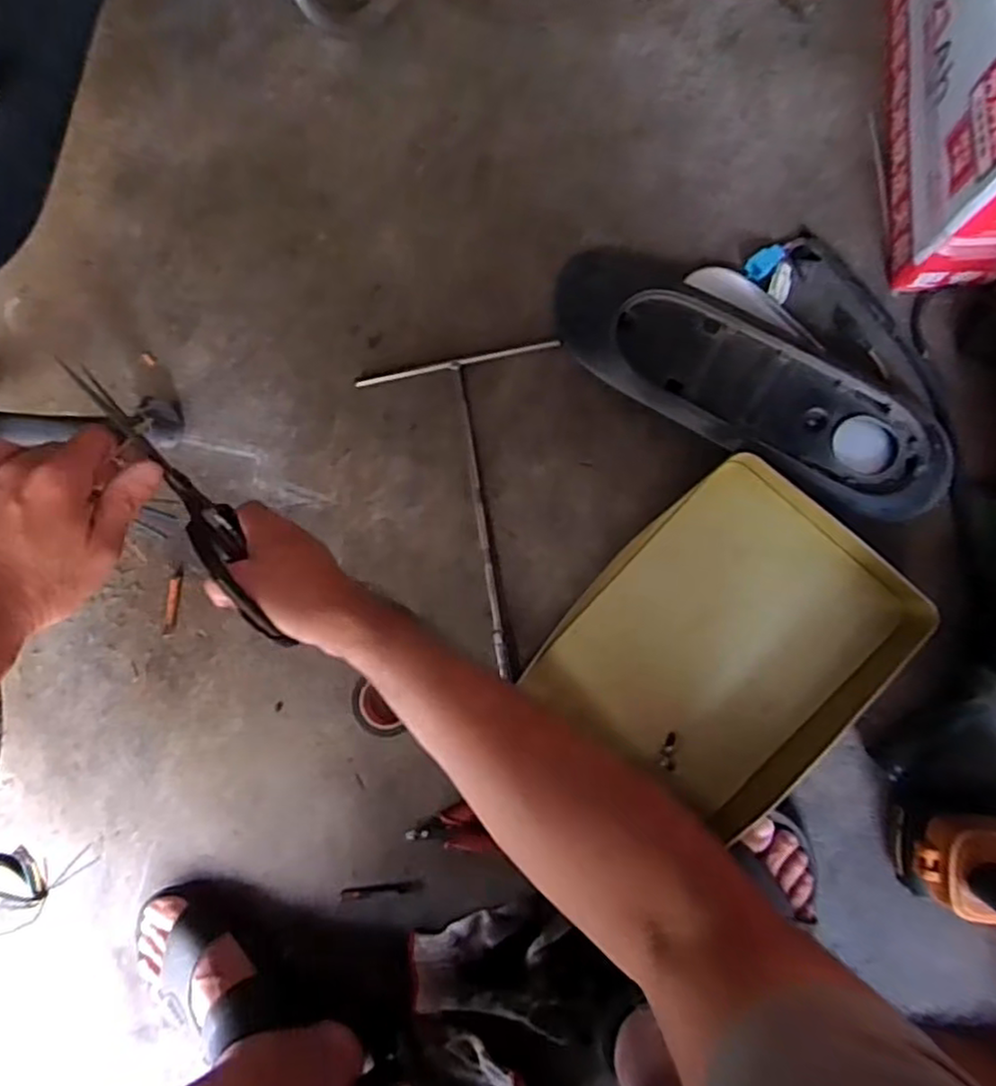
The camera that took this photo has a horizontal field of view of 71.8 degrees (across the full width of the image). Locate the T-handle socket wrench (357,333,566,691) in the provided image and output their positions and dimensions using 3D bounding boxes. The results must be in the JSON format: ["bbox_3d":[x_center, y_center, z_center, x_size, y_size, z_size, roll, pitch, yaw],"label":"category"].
[{"bbox_3d":[-0.020,-0.025,0.629,0.183,0.011,0.293,-8,86,7],"label":"T-handle socket wrench"}]

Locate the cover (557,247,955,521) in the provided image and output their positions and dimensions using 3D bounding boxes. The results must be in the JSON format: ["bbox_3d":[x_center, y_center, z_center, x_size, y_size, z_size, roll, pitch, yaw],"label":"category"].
[{"bbox_3d":[0.213,-0.144,0.594,0.374,0.041,0.140,33,92,8],"label":"cover"}]

